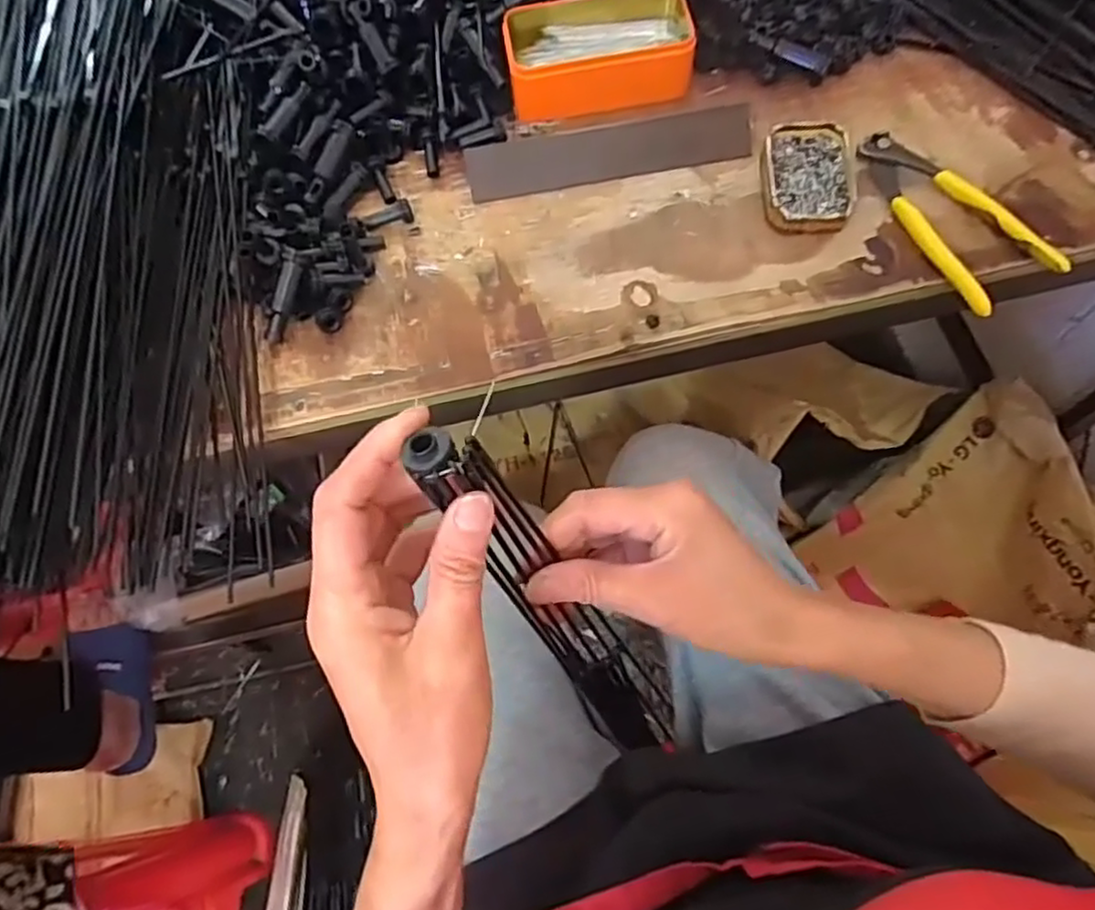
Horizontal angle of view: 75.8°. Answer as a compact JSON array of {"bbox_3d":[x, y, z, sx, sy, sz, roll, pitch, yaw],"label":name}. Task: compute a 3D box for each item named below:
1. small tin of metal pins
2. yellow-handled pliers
[{"bbox_3d":[0.193,-0.207,0.519,0.063,0.021,0.091,0,67,3],"label":"small tin of metal pins"},{"bbox_3d":[0.278,-0.172,0.499,0.068,0.015,0.160,-30,69,-9],"label":"yellow-handled pliers"}]

